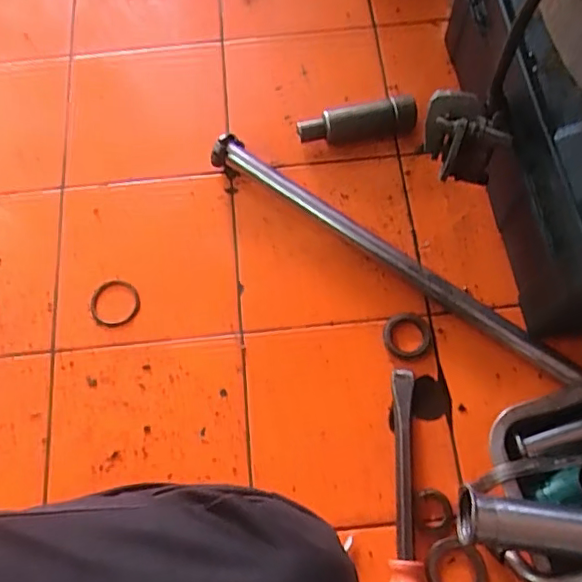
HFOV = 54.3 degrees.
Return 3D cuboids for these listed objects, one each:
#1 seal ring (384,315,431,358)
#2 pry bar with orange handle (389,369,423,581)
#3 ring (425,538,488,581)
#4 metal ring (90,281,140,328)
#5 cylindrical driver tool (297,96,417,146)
[{"bbox_3d":[0.121,0.048,0.593,0.048,0.009,0.048,-1,69,2],"label":"seal ring"},{"bbox_3d":[0.102,0.202,0.521,0.028,0.036,0.264,2,69,3],"label":"pry bar with orange handle"},{"bbox_3d":[0.149,0.252,0.512,0.054,0.004,0.050,-1,69,2],"label":"ring"},{"bbox_3d":[-0.192,0.014,0.619,0.052,0.006,0.054,-1,69,2],"label":"metal ring"},{"bbox_3d":[0.078,-0.198,0.677,0.137,0.038,0.038,-8,69,-1],"label":"cylindrical driver tool"}]

